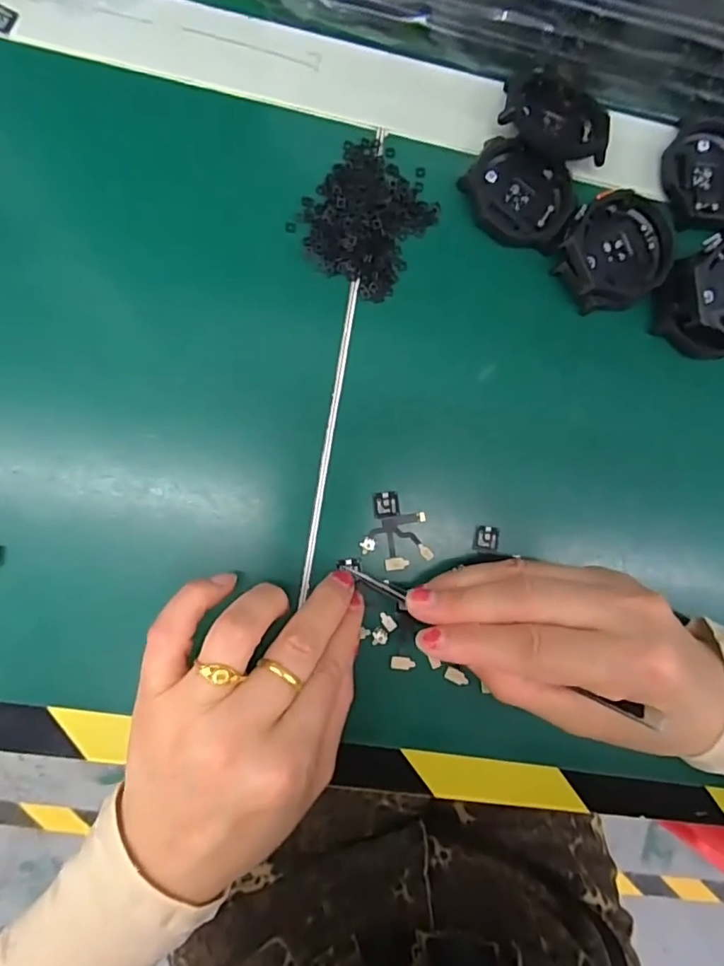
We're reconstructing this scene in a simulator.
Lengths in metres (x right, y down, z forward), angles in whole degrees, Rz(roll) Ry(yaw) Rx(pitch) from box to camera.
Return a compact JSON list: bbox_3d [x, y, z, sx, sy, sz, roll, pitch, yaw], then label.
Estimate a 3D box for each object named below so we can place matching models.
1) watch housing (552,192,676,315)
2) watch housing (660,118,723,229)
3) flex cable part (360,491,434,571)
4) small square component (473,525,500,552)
[{"bbox_3d":[0.121,-0.109,0.265,0.055,0.015,0.047,-36,92,-8],"label":"watch housing"},{"bbox_3d":[0.176,-0.156,0.279,0.050,0.009,0.051,-11,88,-8],"label":"watch housing"},{"bbox_3d":[0.015,0.021,0.253,0.031,0.007,0.035,-6,87,-8],"label":"flex cable part"},{"bbox_3d":[0.058,0.026,0.257,0.010,0.004,0.011,6,86,-7],"label":"small square component"}]

